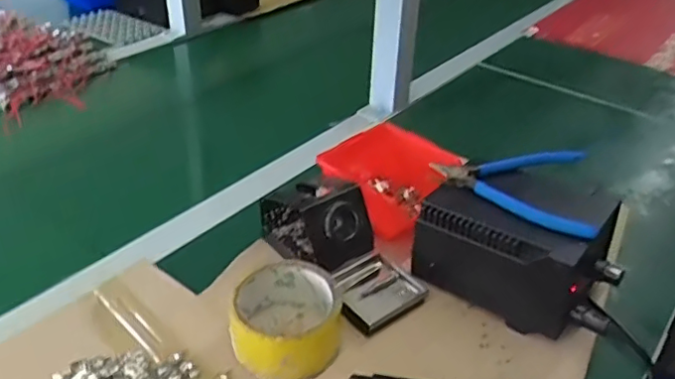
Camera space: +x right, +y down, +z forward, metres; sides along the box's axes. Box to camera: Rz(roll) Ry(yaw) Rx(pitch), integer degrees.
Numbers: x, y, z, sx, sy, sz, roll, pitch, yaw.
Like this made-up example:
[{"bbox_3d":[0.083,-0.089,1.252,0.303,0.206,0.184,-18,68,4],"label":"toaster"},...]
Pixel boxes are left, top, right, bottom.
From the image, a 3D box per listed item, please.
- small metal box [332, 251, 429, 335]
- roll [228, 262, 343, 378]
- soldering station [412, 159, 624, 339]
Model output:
[{"bbox_3d":[0.031,0.087,0.521,0.076,0.015,0.066,-23,44,-32],"label":"small metal box"},{"bbox_3d":[-0.040,0.103,0.469,0.083,0.046,0.083,3,36,-2],"label":"roll"},{"bbox_3d":[0.166,0.047,0.527,0.159,0.106,0.121,28,43,29],"label":"soldering station"}]

